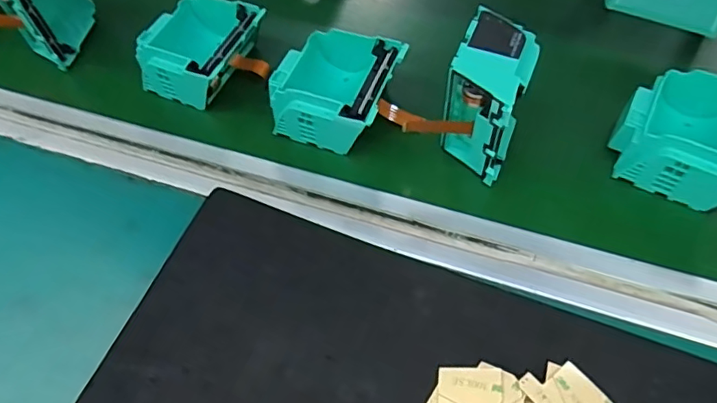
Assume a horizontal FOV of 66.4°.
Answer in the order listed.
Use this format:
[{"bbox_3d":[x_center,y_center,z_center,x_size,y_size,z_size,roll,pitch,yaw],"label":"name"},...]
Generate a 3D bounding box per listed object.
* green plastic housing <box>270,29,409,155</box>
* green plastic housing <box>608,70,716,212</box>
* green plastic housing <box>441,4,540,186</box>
[{"bbox_3d":[-0.015,-0.076,0.366,0.078,0.038,0.082,15,56,14],"label":"green plastic housing"},{"bbox_3d":[0.201,-0.039,0.329,0.079,0.038,0.070,25,59,20],"label":"green plastic housing"},{"bbox_3d":[0.076,-0.061,0.329,0.044,0.076,0.071,20,58,17],"label":"green plastic housing"}]

